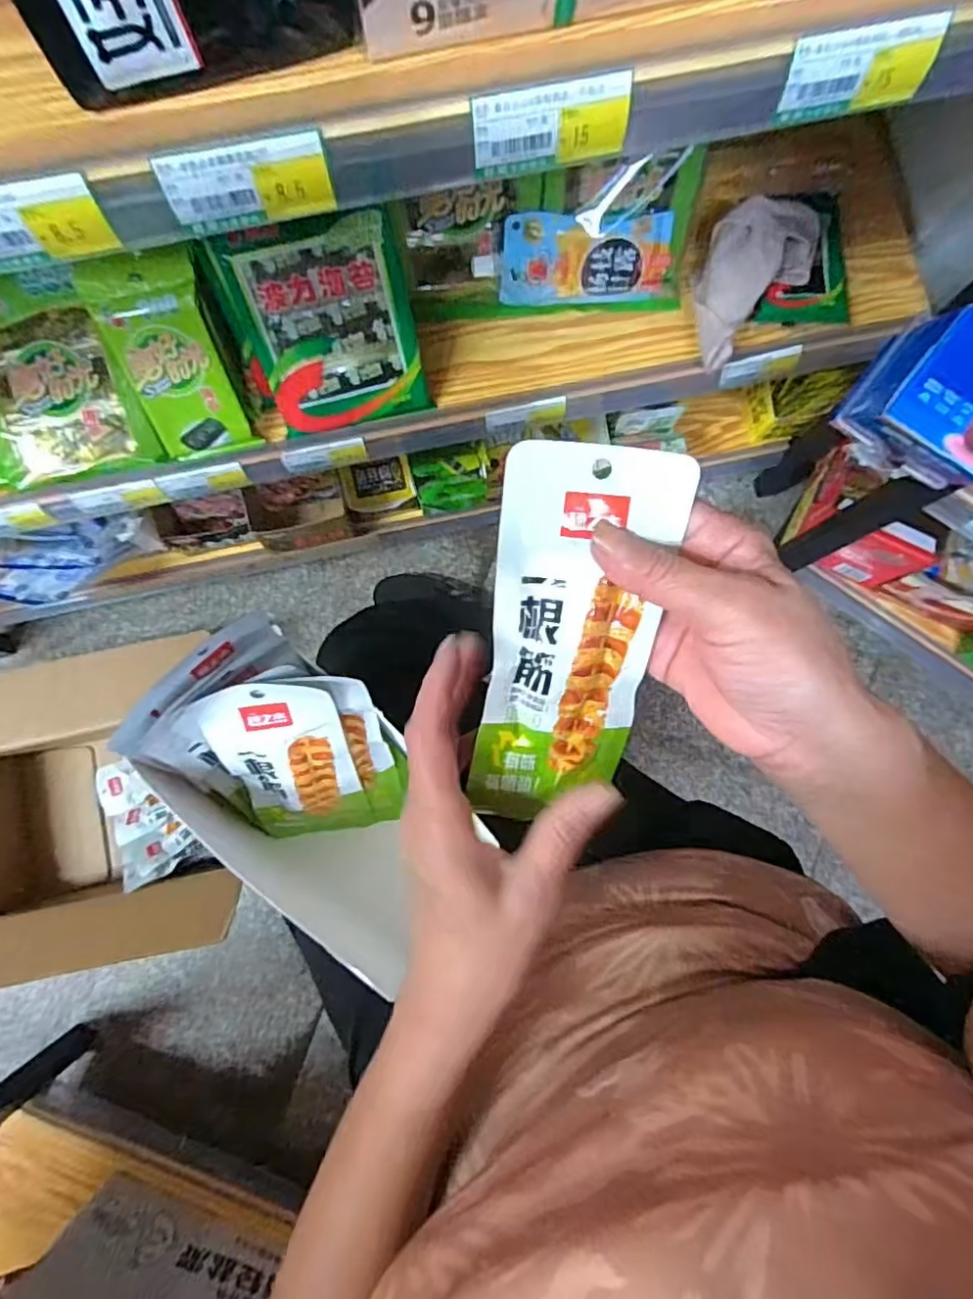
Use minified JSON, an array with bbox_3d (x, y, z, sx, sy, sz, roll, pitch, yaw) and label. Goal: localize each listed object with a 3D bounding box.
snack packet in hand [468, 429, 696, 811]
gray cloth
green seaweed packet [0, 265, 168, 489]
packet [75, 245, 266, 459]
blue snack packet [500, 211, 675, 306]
[{"bbox_3d":[0.036,0.000,0.269,0.070,0.015,0.164,7,112,0],"label":"snack packet in hand"},{"bbox_3d":[0.238,-0.348,0.571,0.163,0.040,0.088,-44,85,-5],"label":"gray cloth"},{"bbox_3d":[-0.376,-0.230,0.538,0.134,0.022,0.160,-8,112,1],"label":"green seaweed packet"},{"bbox_3d":[-0.262,-0.241,0.527,0.083,0.160,0.019,-8,44,-2],"label":"packet"},{"bbox_3d":[0.092,-0.348,0.565,0.153,0.076,0.016,-3,58,-5],"label":"blue snack packet"}]

